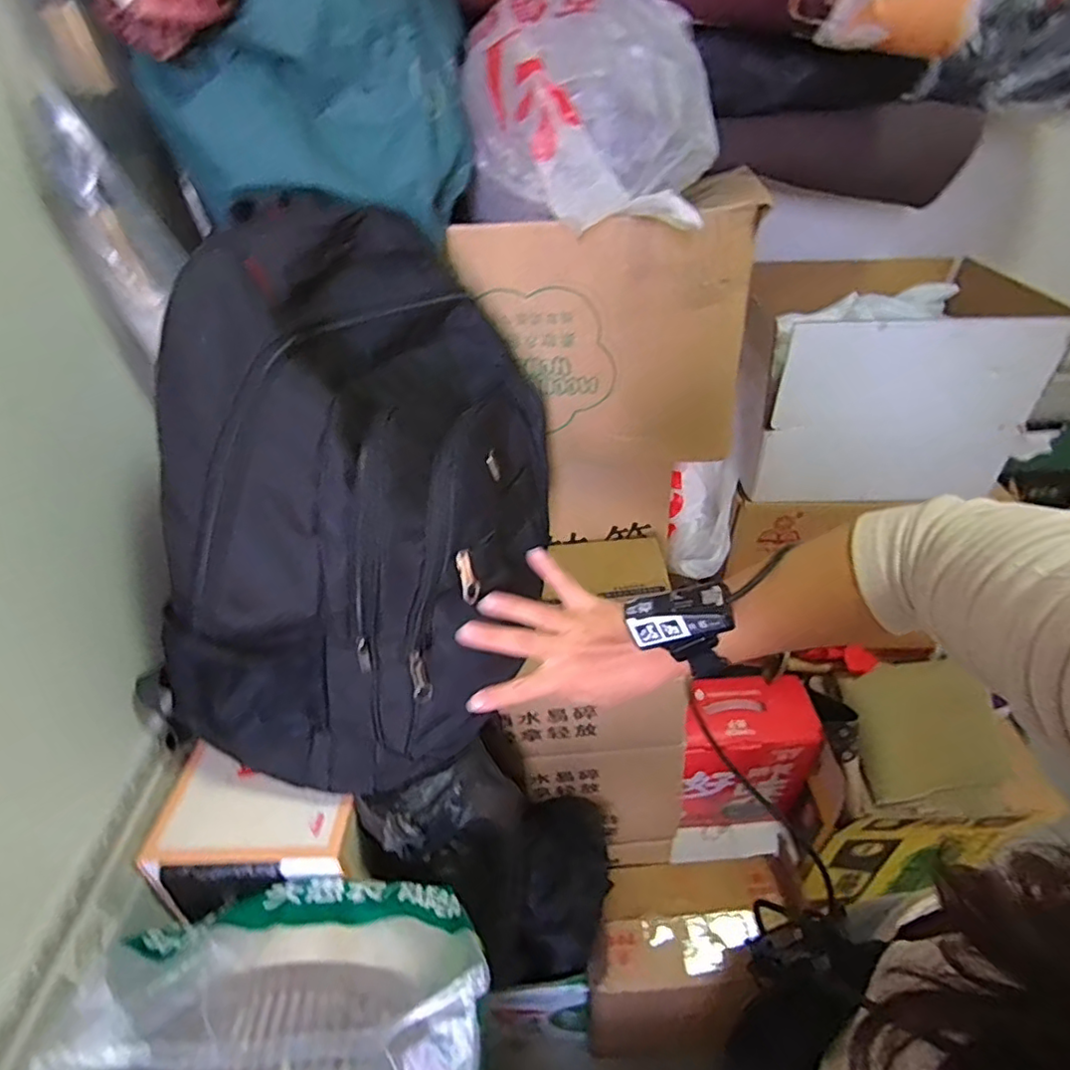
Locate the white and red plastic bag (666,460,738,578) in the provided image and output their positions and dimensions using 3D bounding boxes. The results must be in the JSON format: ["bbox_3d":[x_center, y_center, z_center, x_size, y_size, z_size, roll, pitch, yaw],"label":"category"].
[{"bbox_3d":[0.261,-0.019,0.967,0.100,0.193,0.050,3,17,14],"label":"white and red plastic bag"}]

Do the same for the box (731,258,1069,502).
[{"bbox_3d":[0.507,-0.252,0.918,0.355,0.256,0.346,4,39,10],"label":"box"}]

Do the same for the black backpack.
[{"bbox_3d":[-0.146,-0.032,0.532,0.225,0.416,0.330,11,41,18],"label":"black backpack"}]

